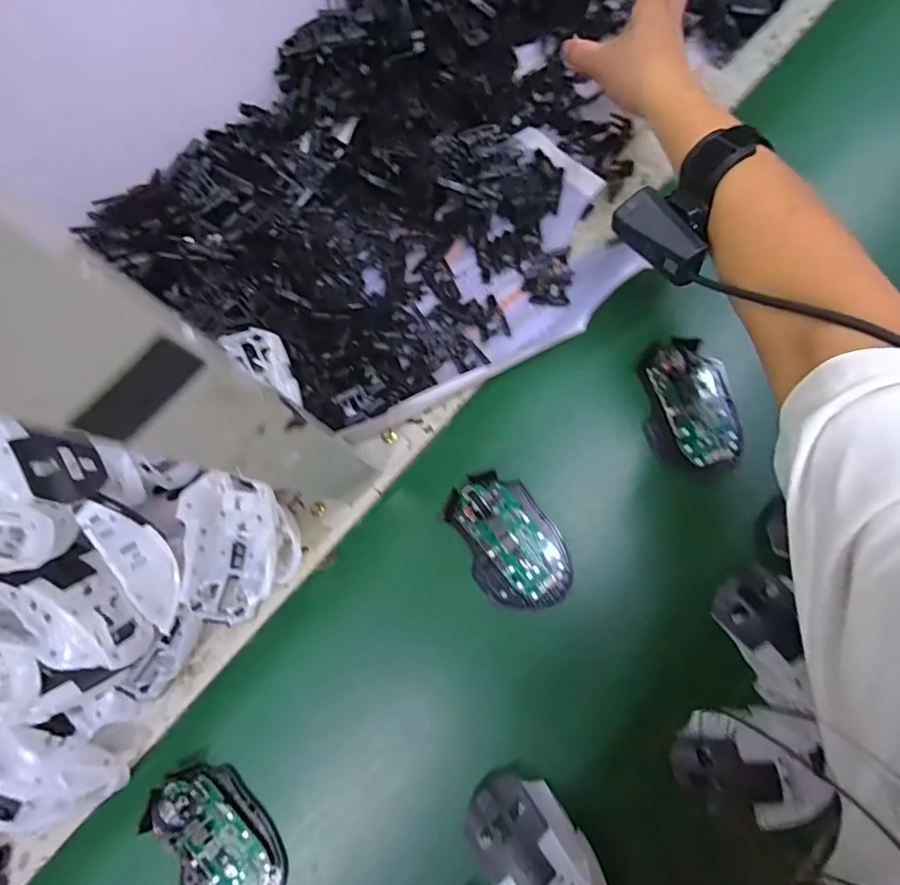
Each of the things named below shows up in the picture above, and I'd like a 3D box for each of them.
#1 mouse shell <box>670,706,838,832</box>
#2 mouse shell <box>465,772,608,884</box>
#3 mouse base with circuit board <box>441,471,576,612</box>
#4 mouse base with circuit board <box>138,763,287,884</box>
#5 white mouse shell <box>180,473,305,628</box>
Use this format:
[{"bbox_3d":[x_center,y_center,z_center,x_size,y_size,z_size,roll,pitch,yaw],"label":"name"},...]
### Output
[{"bbox_3d":[0.207,0.225,0.361,0.090,0.029,0.065,-5,70,18],"label":"mouse shell"},{"bbox_3d":[0.062,0.286,0.348,0.063,0.026,0.108,-36,81,-6],"label":"mouse shell"},{"bbox_3d":[0.048,0.077,0.404,0.071,0.031,0.112,-27,81,-5],"label":"mouse base with circuit board"},{"bbox_3d":[-0.170,0.293,0.374,0.067,0.024,0.112,-38,82,-7],"label":"mouse base with circuit board"},{"bbox_3d":[-0.150,0.075,0.372,0.076,0.032,0.101,-4,79,-1],"label":"white mouse shell"}]

